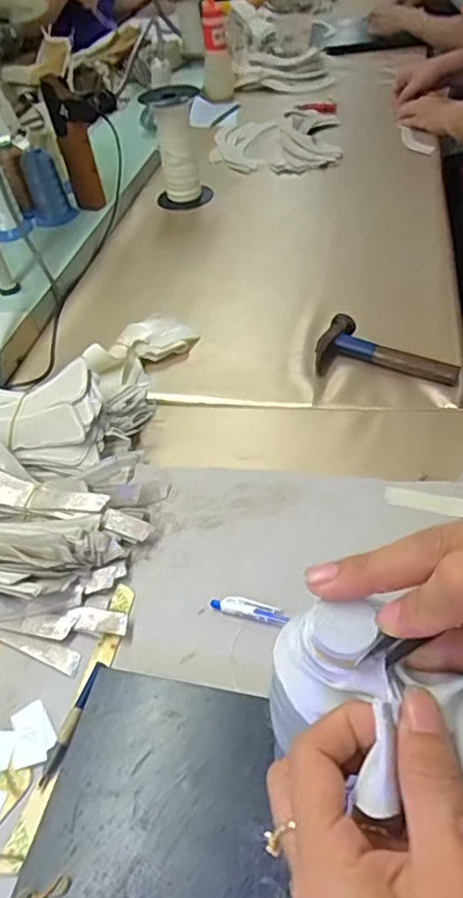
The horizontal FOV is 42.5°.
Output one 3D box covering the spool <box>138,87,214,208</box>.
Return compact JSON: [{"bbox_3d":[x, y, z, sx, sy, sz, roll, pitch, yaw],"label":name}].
[{"bbox_3d":[-0.091,-0.505,0.985,0.094,0.161,0.111,-12,45,-3],"label":"spool"}]

